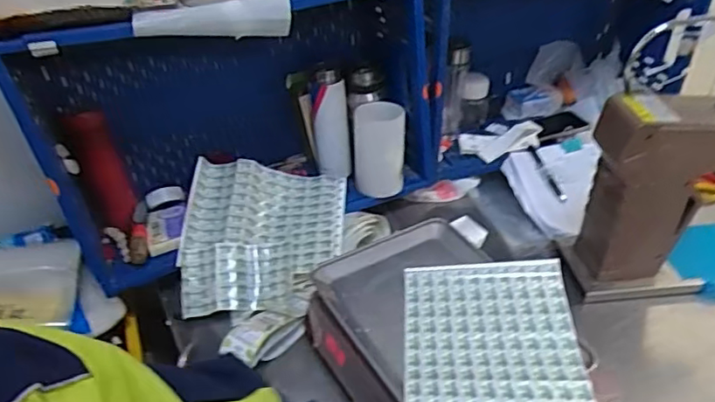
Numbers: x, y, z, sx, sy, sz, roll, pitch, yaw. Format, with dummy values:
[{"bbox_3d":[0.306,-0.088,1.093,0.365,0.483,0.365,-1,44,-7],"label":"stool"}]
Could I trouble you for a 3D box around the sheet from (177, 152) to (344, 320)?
[{"bbox_3d":[-0.157,0.057,0.960,0.254,0.035,0.262,7,58,-4],"label":"sheet"}]

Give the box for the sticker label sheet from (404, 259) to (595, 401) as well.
[{"bbox_3d":[0.164,0.175,0.720,0.208,0.035,0.266,2,36,4],"label":"sticker label sheet"}]

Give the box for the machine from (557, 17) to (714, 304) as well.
[{"bbox_3d":[0.491,-0.052,0.877,0.272,0.407,0.128,-9,37,-11],"label":"machine"}]

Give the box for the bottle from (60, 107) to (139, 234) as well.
[{"bbox_3d":[-0.409,-0.048,0.958,0.068,0.202,0.057,-25,21,-30],"label":"bottle"}]

